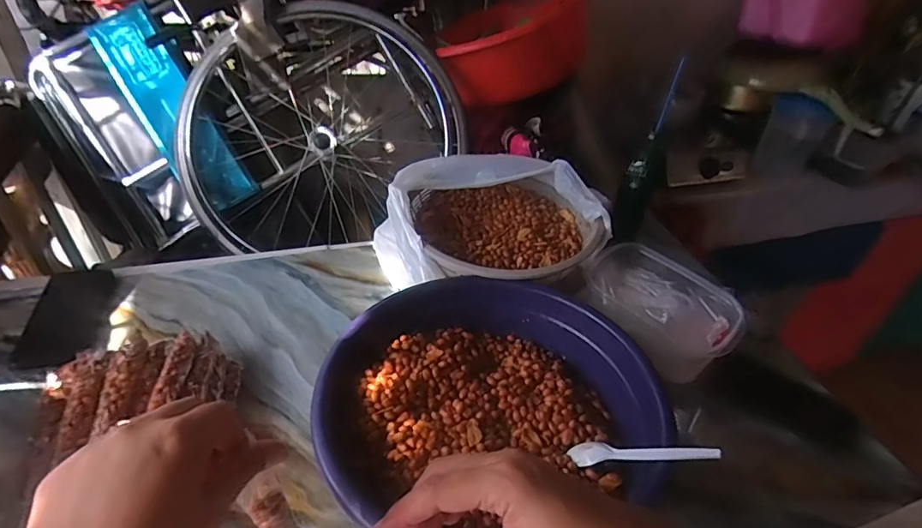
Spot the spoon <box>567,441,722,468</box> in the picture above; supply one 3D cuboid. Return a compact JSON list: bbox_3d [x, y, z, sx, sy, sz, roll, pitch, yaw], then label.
[{"bbox_3d":[0.162,0.174,0.454,0.141,0.009,0.024,-20,21,41],"label":"spoon"}]

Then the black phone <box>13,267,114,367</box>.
[{"bbox_3d":[-0.525,0.068,0.664,0.093,0.006,0.158,-8,50,-20],"label":"black phone"}]

